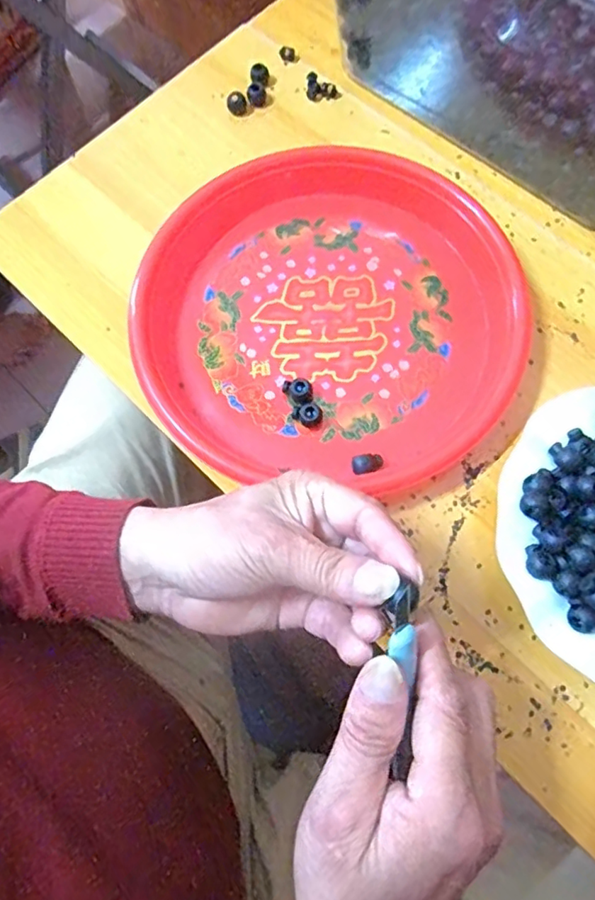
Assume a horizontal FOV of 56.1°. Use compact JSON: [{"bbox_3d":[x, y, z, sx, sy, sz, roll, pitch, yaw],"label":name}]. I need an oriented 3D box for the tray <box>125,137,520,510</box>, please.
[{"bbox_3d":[0.025,-0.106,0.382,0.251,0.029,0.257,0,71,1],"label":"tray"}]

